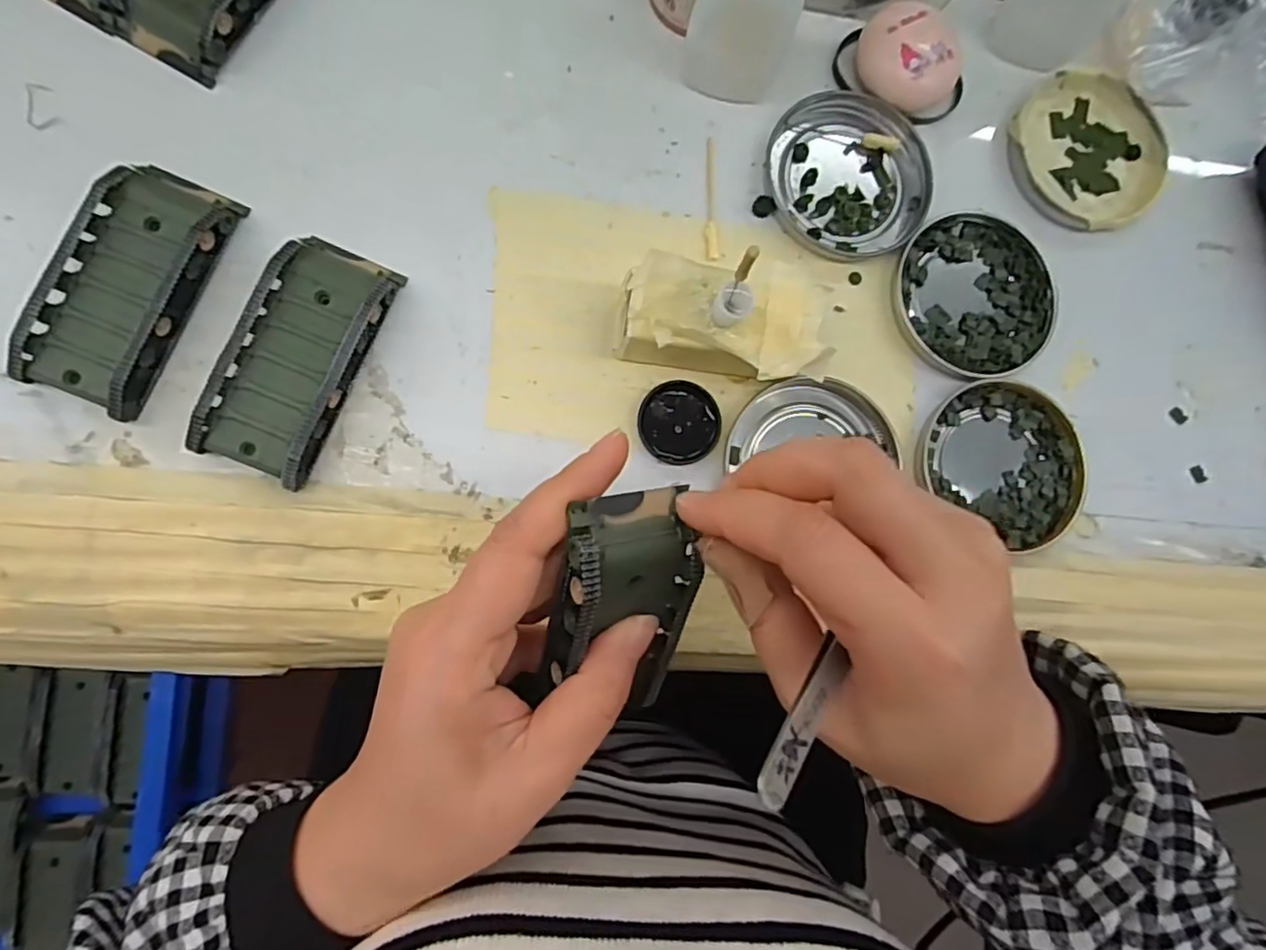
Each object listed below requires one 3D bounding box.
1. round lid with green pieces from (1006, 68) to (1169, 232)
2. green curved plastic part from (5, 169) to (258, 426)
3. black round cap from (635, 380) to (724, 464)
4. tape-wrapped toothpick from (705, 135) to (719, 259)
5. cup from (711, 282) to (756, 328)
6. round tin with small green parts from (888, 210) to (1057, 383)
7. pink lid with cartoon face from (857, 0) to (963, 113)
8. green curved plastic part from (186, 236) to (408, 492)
[{"bbox_3d":[0.226,-0.162,0.316,0.076,0.012,0.075,1,83,-8],"label":"round lid with green pieces"},{"bbox_3d":[-0.196,-0.075,0.248,0.043,0.021,0.096,22,81,-5],"label":"green curved plastic part"},{"bbox_3d":[0.020,-0.022,0.277,0.035,0.007,0.034,1,83,-8],"label":"black round cap"},{"bbox_3d":[0.036,-0.127,0.292,0.006,0.004,0.060,-1,86,-8],"label":"tape-wrapped toothpick"},{"bbox_3d":[0.038,-0.065,0.246,0.014,0.017,0.012,41,80,-1],"label":"cup"},{"bbox_3d":[0.162,-0.085,0.301,0.076,0.008,0.078,1,83,-8],"label":"round tin with small green parts"},{"bbox_3d":[0.129,-0.195,0.300,0.039,0.021,0.044,-25,87,-10],"label":"pink lid with cartoon face"},{"bbox_3d":[-0.133,-0.048,0.254,0.044,0.019,0.095,23,81,-5],"label":"green curved plastic part"}]

